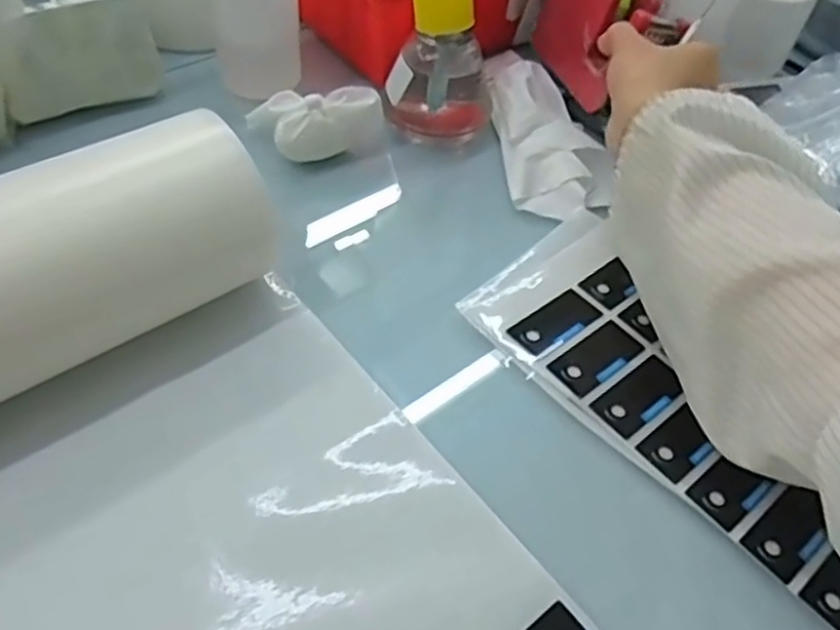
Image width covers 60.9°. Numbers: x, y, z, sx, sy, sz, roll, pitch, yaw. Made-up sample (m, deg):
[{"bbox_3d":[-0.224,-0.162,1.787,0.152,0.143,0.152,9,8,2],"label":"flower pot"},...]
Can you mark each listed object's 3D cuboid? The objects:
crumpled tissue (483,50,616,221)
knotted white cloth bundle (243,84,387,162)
[{"bbox_3d":[0.097,-0.136,0.529,0.075,0.038,0.147,-2,51,-7],"label":"crumpled tissue"},{"bbox_3d":[-0.075,-0.133,0.501,0.095,0.037,0.044,1,50,-5],"label":"knotted white cloth bundle"}]

